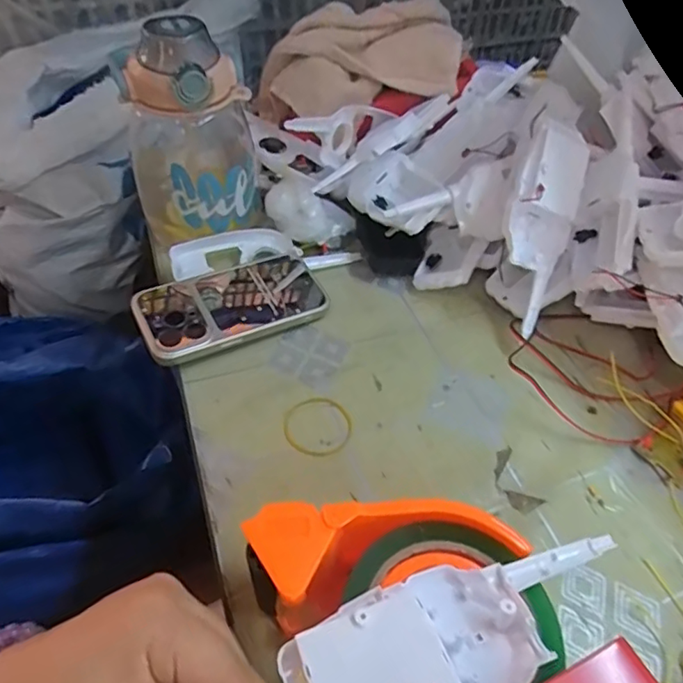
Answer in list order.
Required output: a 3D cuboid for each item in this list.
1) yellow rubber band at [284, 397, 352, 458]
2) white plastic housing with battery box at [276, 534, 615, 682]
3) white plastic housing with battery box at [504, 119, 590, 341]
[{"bbox_3d":[-0.017,0.060,0.397,0.047,0.004,0.051,2,46,-2],"label":"yellow rubber band"},{"bbox_3d":[0.053,0.125,0.242,0.156,0.032,0.060,-14,48,-24],"label":"white plastic housing with battery box"},{"bbox_3d":[0.154,-0.084,0.426,0.057,0.154,0.035,6,12,2],"label":"white plastic housing with battery box"}]

